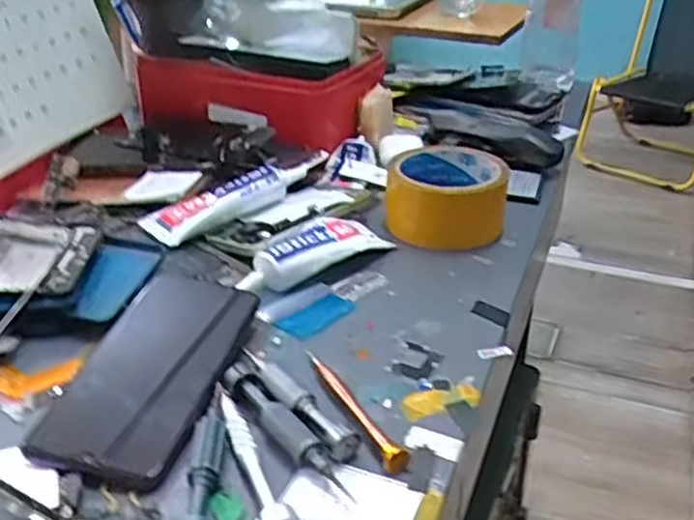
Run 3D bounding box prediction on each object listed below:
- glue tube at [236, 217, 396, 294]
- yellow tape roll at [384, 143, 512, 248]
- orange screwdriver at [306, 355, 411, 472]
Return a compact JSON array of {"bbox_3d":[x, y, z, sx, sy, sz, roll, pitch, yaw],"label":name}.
[{"bbox_3d":[-0.019,-0.007,0.517,0.044,0.023,0.116,21,35,34],"label":"glue tube"},{"bbox_3d":[0.079,-0.055,0.576,0.093,0.054,0.096,4,30,-2],"label":"yellow tape roll"},{"bbox_3d":[0.003,0.075,0.387,0.009,0.012,0.103,-13,31,-22],"label":"orange screwdriver"}]

